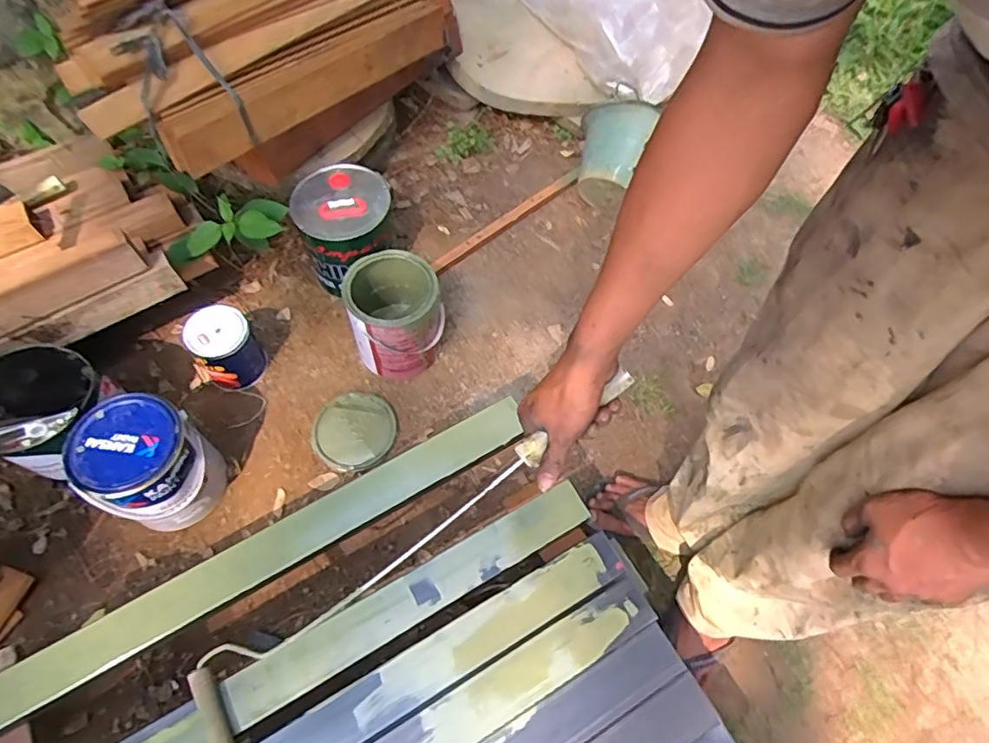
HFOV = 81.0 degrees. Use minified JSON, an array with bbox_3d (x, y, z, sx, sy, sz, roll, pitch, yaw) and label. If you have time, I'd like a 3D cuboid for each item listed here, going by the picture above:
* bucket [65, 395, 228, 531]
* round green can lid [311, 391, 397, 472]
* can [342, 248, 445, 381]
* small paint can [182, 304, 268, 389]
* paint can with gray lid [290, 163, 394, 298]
[{"bbox_3d":[-0.546,0.152,0.932,0.161,0.199,0.163,33,66,15],"label":"bucket"},{"bbox_3d":[-0.260,0.107,1.078,0.149,0.010,0.147,1,63,-1],"label":"round green can lid"},{"bbox_3d":[-0.180,-0.103,1.088,0.156,0.195,0.164,1,63,-1],"label":"can"},{"bbox_3d":[-0.497,-0.045,1.077,0.105,0.129,0.112,1,63,-1],"label":"small paint can"},{"bbox_3d":[-0.291,-0.282,1.159,0.182,0.160,0.196,-16,61,-11],"label":"paint can with gray lid"}]

